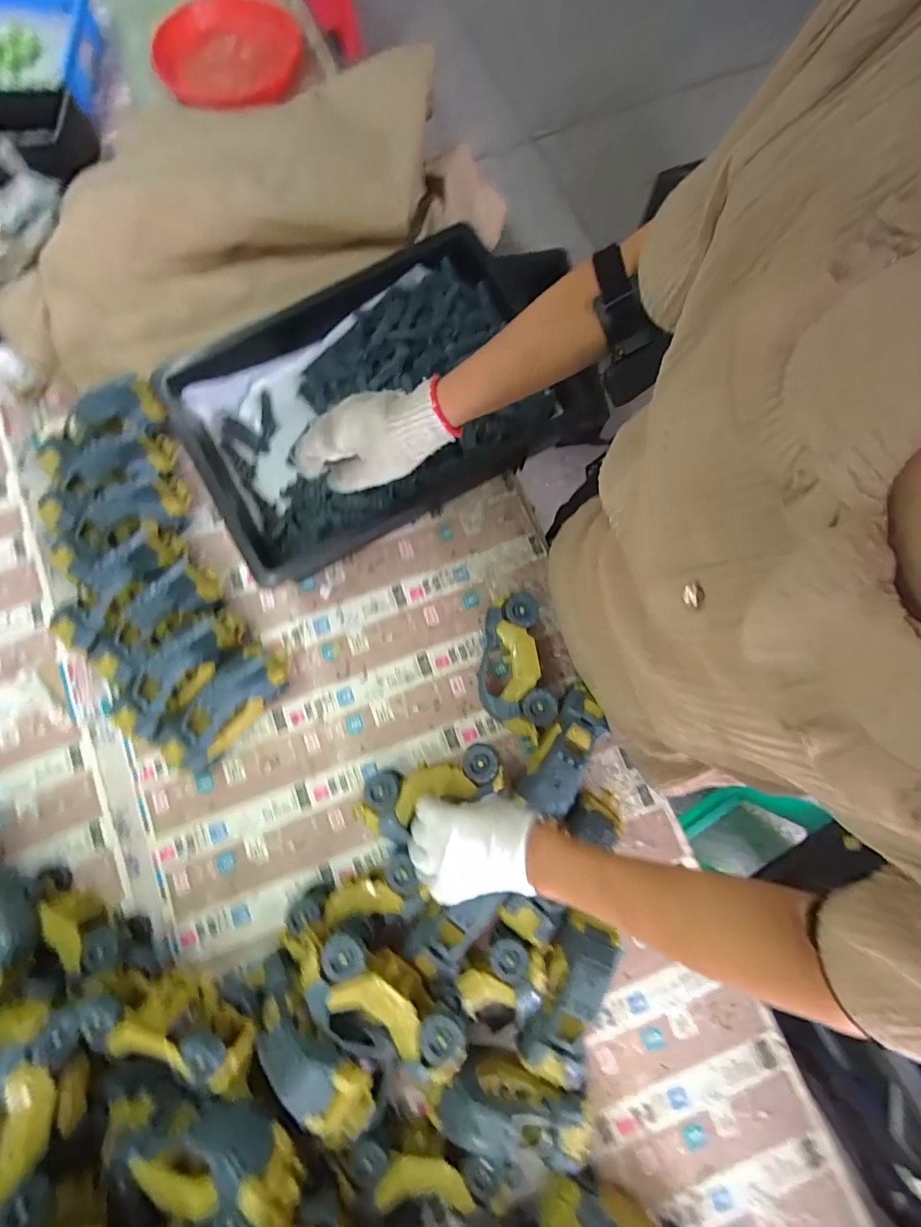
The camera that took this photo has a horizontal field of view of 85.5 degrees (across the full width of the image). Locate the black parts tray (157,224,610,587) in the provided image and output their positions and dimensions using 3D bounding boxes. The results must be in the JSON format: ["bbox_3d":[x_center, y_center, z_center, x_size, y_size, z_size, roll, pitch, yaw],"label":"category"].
[{"bbox_3d":[-0.117,-0.255,0.628,0.408,0.099,0.291,-31,80,-7],"label":"black parts tray"}]

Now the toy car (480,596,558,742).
[{"bbox_3d":[0.060,0.064,0.595,0.081,0.063,0.165,-8,78,-2],"label":"toy car"}]

